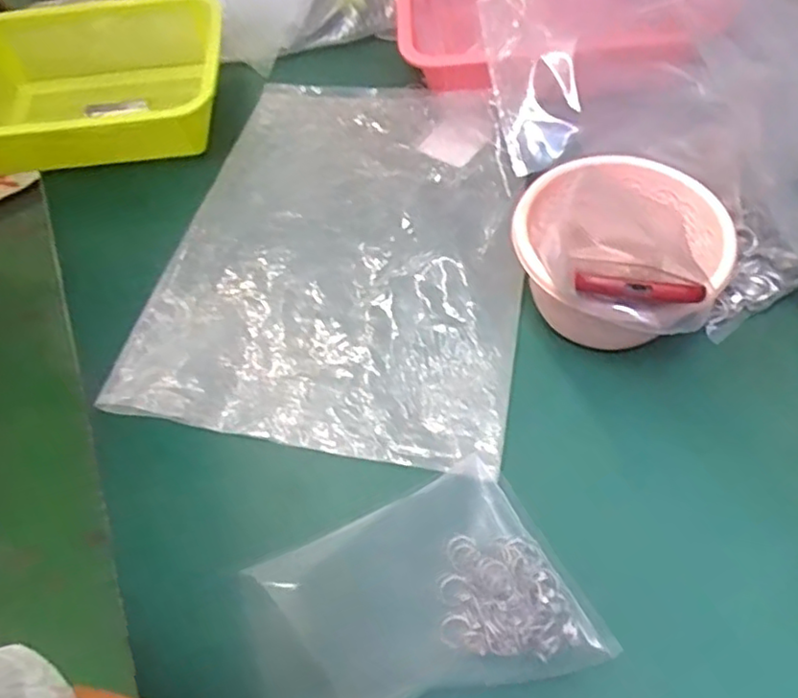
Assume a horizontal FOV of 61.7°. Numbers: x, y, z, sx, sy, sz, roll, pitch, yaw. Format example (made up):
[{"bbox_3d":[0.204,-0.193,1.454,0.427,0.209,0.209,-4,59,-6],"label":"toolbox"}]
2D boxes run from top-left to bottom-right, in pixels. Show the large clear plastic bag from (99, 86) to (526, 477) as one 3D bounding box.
[{"bbox_3d":[-0.042,-0.100,0.581,0.299,0.038,0.394,8,56,9],"label":"large clear plastic bag"}]

